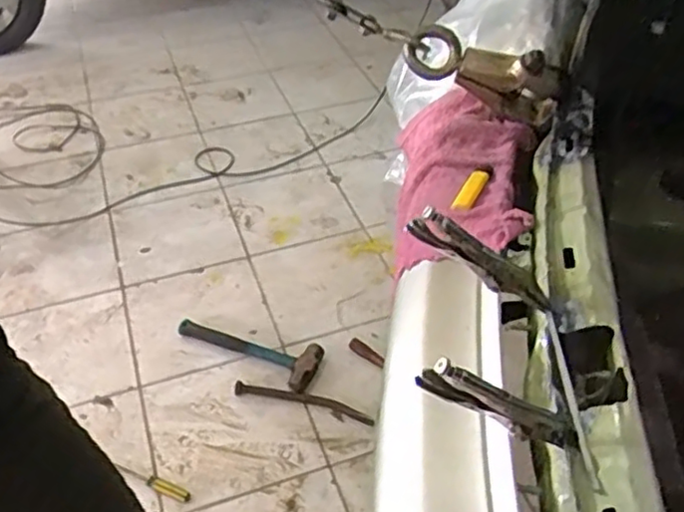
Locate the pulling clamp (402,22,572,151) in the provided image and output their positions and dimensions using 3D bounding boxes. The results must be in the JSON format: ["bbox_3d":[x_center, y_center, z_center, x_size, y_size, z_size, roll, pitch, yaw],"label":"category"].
[{"bbox_3d":[0.175,-0.221,0.822,0.200,0.092,0.051,24,44,-8],"label":"pulling clamp"}]

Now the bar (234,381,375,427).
[{"bbox_3d":[-0.076,0.285,1.348,0.282,0.015,0.031,10,43,10],"label":"bar"}]

